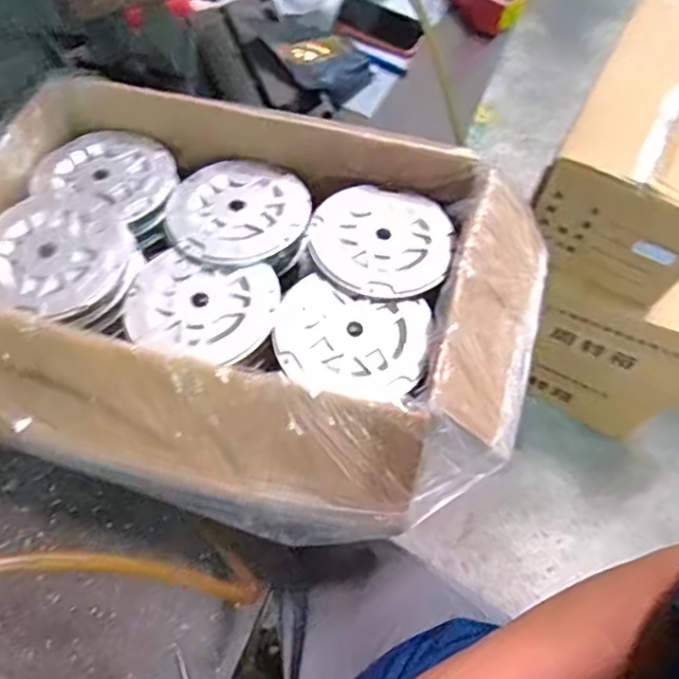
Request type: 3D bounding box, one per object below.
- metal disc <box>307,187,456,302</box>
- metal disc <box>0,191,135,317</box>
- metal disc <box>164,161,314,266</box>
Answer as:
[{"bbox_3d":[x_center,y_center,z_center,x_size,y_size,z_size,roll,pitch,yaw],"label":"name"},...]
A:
[{"bbox_3d":[0.039,-0.094,0.584,0.133,0.013,0.125,0,64,0],"label":"metal disc"},{"bbox_3d":[-0.260,-0.079,0.562,0.129,0.011,0.126,0,64,0],"label":"metal disc"},{"bbox_3d":[-0.101,-0.129,0.610,0.134,0.011,0.129,0,64,0],"label":"metal disc"}]

